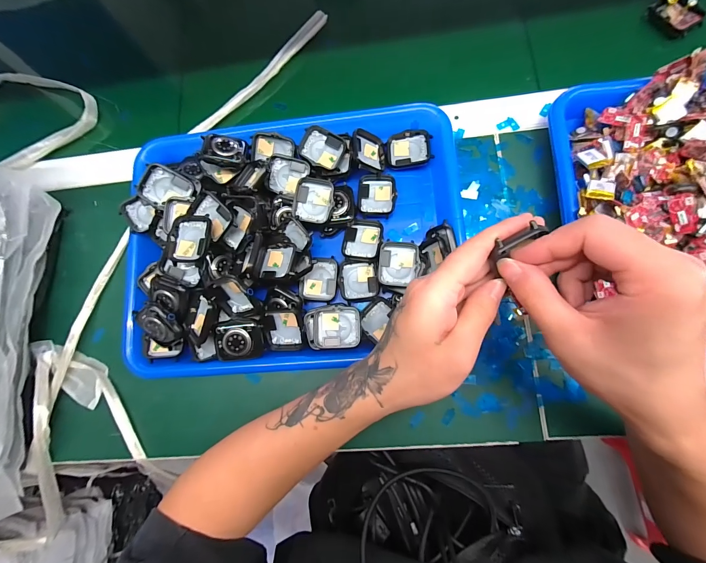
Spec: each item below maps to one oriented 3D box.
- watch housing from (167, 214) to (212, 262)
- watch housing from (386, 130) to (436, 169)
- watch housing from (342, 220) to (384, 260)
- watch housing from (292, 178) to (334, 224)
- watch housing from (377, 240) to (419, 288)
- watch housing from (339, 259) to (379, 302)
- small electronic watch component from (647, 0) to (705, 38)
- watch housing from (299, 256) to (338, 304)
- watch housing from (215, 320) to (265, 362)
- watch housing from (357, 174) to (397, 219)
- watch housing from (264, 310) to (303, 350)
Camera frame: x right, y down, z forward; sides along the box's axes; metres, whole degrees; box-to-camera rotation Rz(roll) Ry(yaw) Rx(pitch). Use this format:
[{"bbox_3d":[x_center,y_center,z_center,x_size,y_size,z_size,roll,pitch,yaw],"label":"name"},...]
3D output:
[{"bbox_3d":[-0.146,-0.040,0.286,0.036,0.009,0.044,6,79,13],"label":"watch housing"},{"bbox_3d":[0.058,-0.136,0.325,0.044,0.007,0.036,-2,80,7],"label":"watch housing"},{"bbox_3d":[0.010,-0.042,0.315,0.037,0.012,0.042,9,66,6],"label":"watch housing"},{"bbox_3d":[-0.037,-0.079,0.309,0.038,0.014,0.043,4,81,8],"label":"watch housing"},{"bbox_3d":[0.045,-0.016,0.306,0.038,0.016,0.042,3,81,8],"label":"watch housing"},{"bbox_3d":[0.005,-0.003,0.309,0.038,0.011,0.041,-12,79,5],"label":"watch housing"},{"bbox_3d":[0.334,-0.282,0.327,0.034,0.011,0.055,-33,86,21],"label":"small electronic watch component"},{"bbox_3d":[-0.034,-0.002,0.316,0.038,0.008,0.042,0,80,7],"label":"watch housing"},{"bbox_3d":[-0.103,0.054,0.288,0.041,0.018,0.036,-4,80,6],"label":"watch housing"},{"bbox_3d":[0.025,-0.088,0.323,0.038,0.007,0.044,1,81,7],"label":"watch housing"},{"bbox_3d":[-0.063,0.046,0.294,0.035,0.019,0.037,-2,80,7],"label":"watch housing"}]

